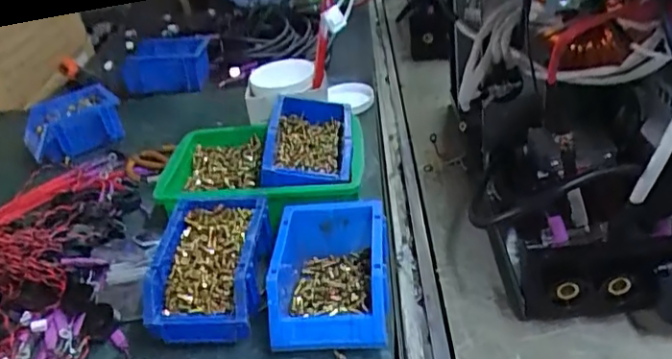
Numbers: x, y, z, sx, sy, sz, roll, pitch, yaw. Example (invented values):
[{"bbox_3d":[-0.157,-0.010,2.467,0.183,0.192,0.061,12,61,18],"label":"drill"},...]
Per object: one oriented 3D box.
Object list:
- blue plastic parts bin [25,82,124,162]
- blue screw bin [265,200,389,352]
[{"bbox_3d":[-0.437,-0.089,0.947,0.144,0.080,0.141,-27,36,-26],"label":"blue plastic parts bin"},{"bbox_3d":[-0.005,0.098,0.582,0.116,0.078,0.157,-5,33,7],"label":"blue screw bin"}]

